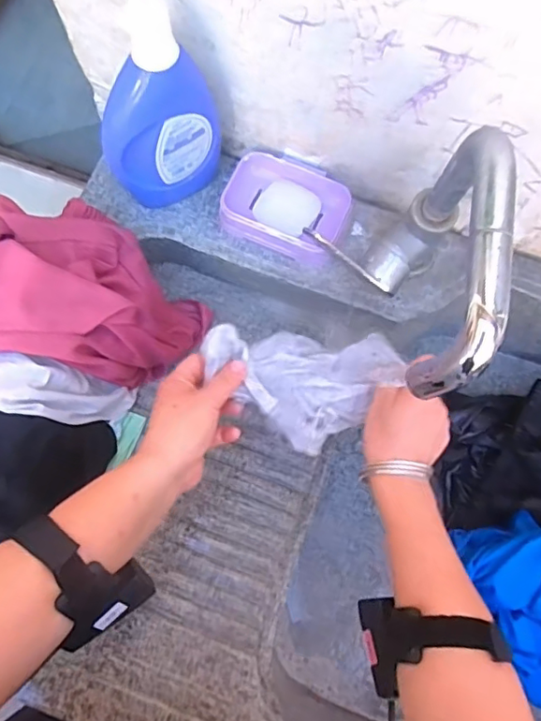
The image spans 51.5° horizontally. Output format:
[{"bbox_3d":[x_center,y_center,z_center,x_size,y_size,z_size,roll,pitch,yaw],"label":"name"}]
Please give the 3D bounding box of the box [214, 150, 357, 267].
[{"bbox_3d":[0.017,-0.156,0.571,0.125,0.034,0.090,24,76,5],"label":"box"}]

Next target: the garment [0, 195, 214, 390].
[{"bbox_3d":[-0.183,-0.063,0.537,0.223,0.158,0.153,4,75,0],"label":"garment"}]

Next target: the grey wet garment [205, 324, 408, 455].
[{"bbox_3d":[0.037,0.022,0.496,0.174,0.087,0.101,-2,75,-2],"label":"grey wet garment"}]

